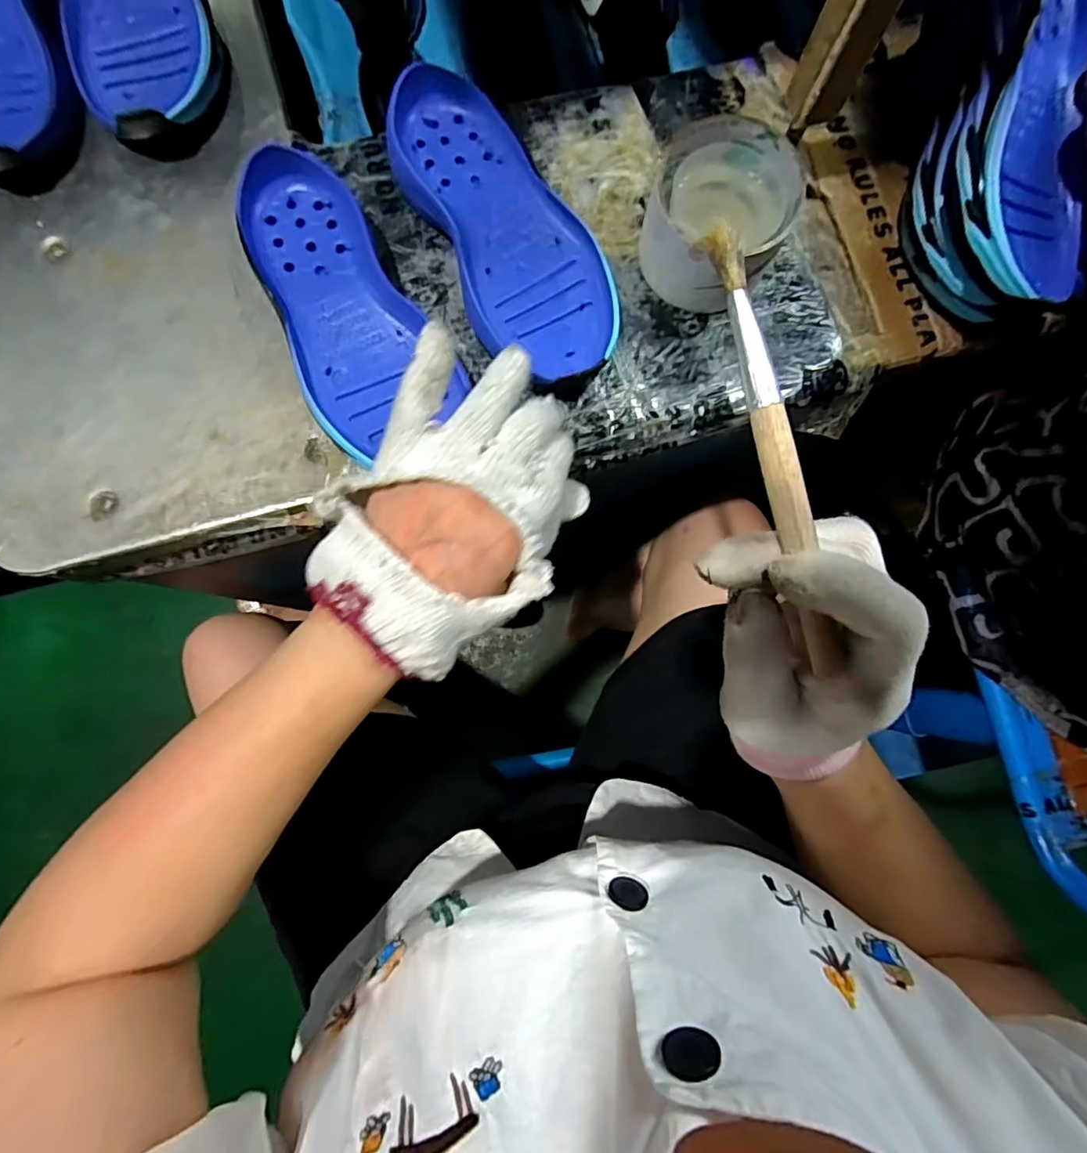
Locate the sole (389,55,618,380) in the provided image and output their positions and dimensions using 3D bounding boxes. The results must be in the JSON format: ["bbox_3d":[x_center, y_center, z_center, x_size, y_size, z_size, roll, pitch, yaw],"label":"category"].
[{"bbox_3d":[-0.022,-0.203,0.333,0.082,0.034,0.193,-27,84,-5],"label":"sole"}]

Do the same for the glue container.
[{"bbox_3d":[0.098,-0.202,0.327,0.078,0.056,0.085,0,82,-2],"label":"glue container"}]

